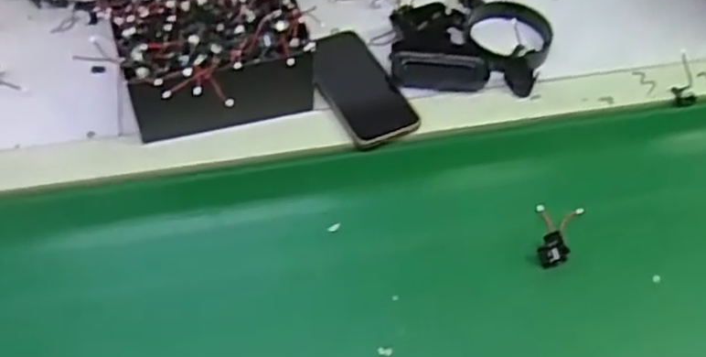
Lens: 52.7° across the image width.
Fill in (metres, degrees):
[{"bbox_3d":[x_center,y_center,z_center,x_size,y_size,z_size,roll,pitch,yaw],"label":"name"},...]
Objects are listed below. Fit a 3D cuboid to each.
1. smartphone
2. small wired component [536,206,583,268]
[{"bbox_3d":[0.003,-0.105,0.776,0.077,0.014,0.172,-18,56,-15],"label":"smartphone"},{"bbox_3d":[0.194,0.049,0.673,0.041,0.026,0.078,16,55,9],"label":"small wired component"}]

